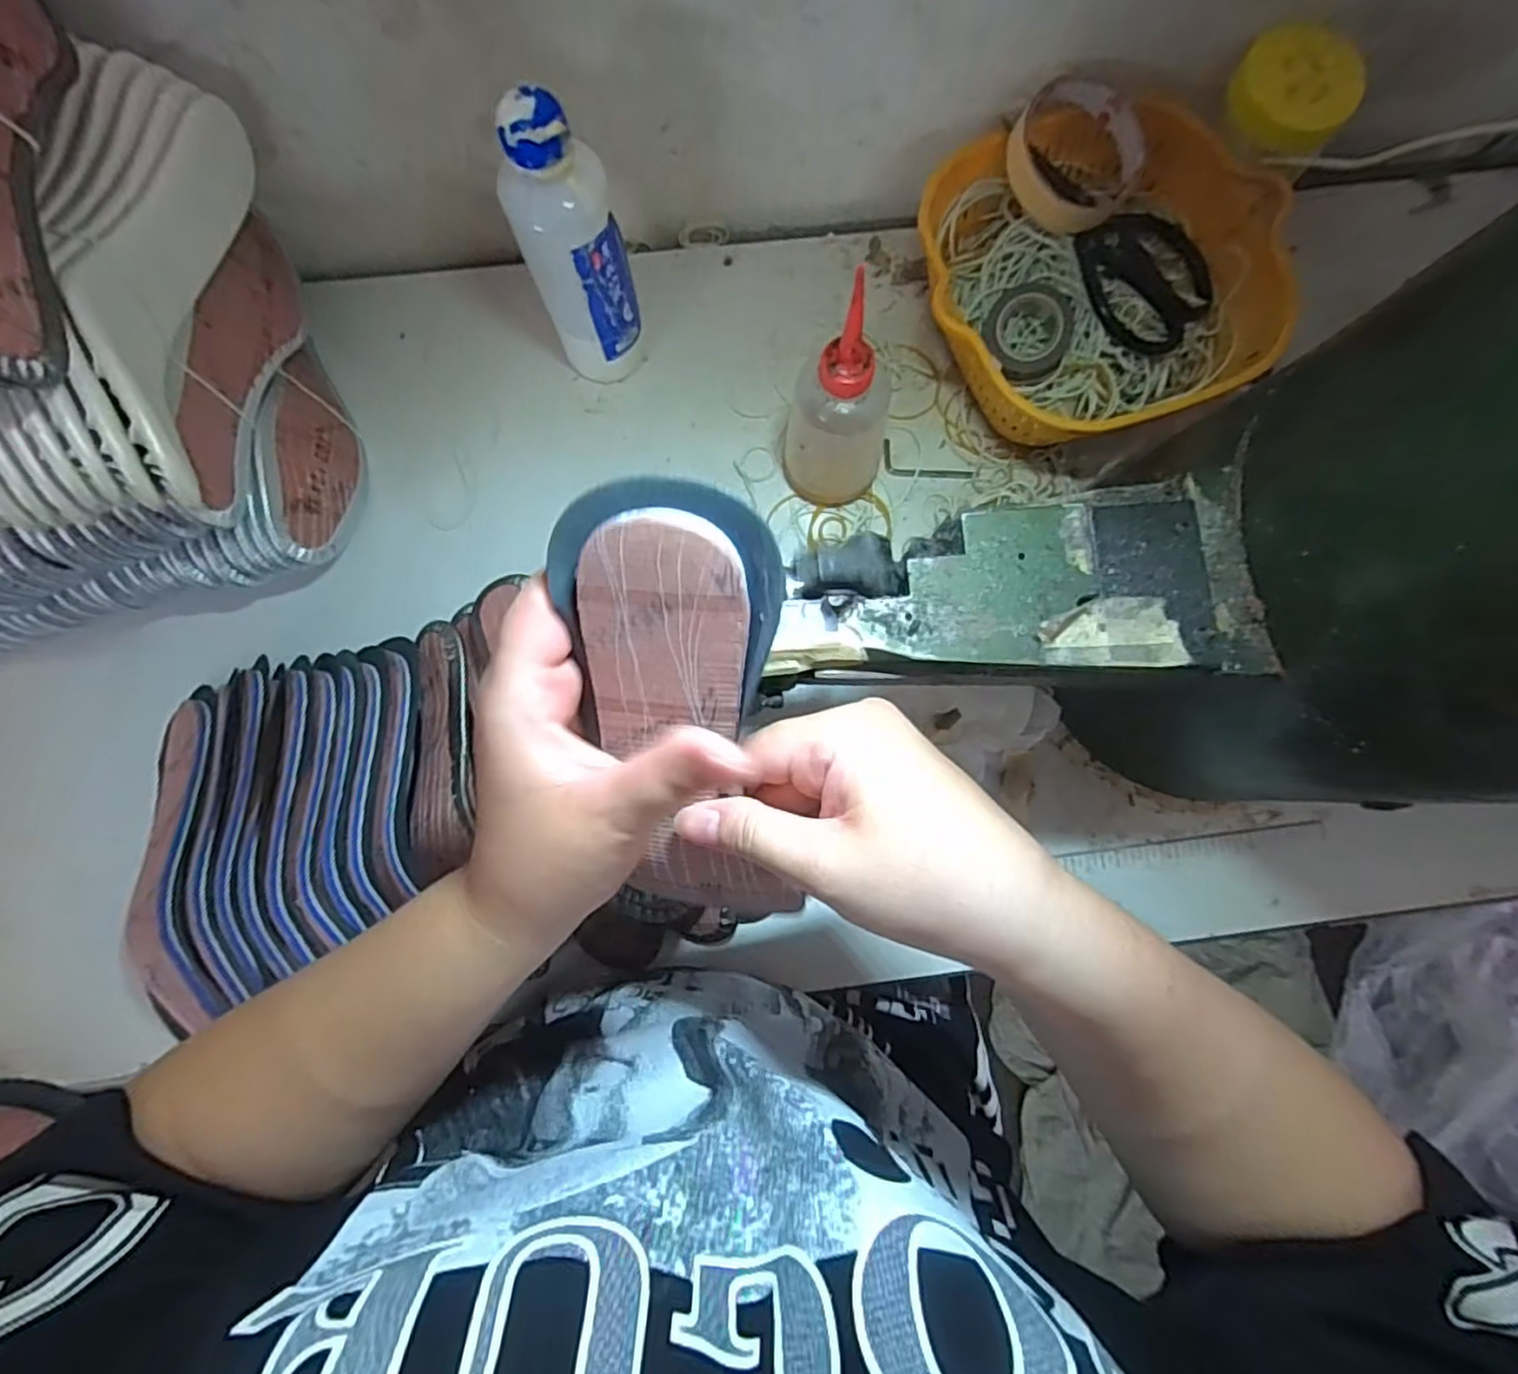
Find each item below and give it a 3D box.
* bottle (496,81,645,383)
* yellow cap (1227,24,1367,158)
[{"bbox_3d":[-0.107,-0.247,0.402,0.055,0.177,0.048,-44,88,-8],"label":"bottle"},{"bbox_3d":[0.322,-0.358,0.409,0.068,0.015,0.068,2,97,17],"label":"yellow cap"}]

